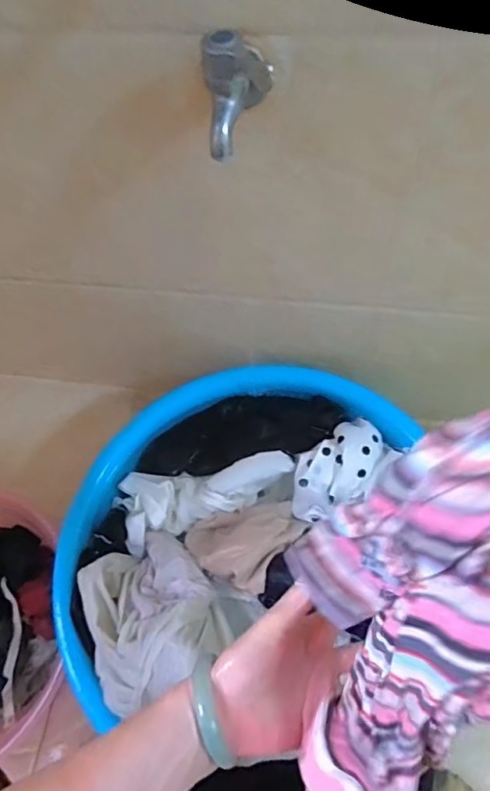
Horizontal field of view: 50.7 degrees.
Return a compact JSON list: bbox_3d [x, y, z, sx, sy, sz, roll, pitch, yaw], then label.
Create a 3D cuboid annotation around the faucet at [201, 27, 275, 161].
[{"bbox_3d":[-0.004,-0.216,0.361,0.046,0.067,0.068,-2,63,3],"label":"faucet"}]

